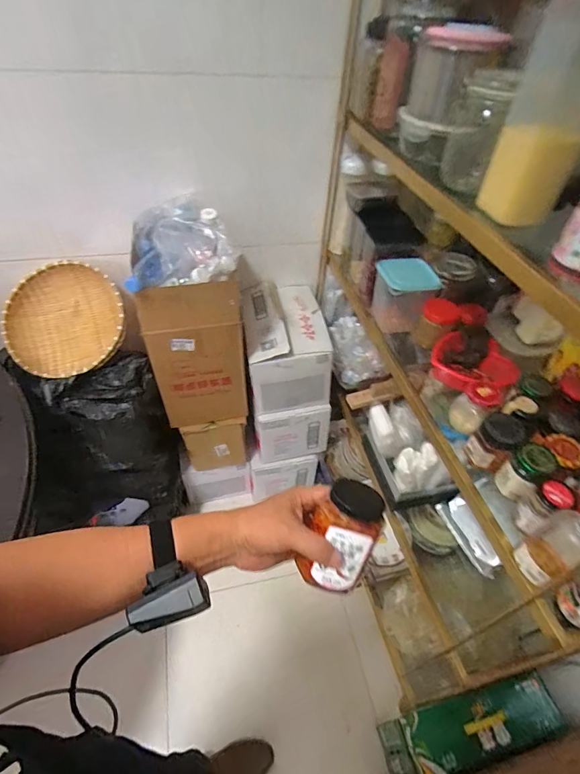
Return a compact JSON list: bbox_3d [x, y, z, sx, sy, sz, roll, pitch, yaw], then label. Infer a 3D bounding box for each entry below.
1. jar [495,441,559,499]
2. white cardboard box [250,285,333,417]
[{"bbox_3d":[0.403,0.147,0.693,0.062,0.099,0.057,2,47,-3],"label":"jar"},{"bbox_3d":[-0.012,-0.138,1.367,0.255,0.234,0.384,-2,48,-6],"label":"white cardboard box"}]

